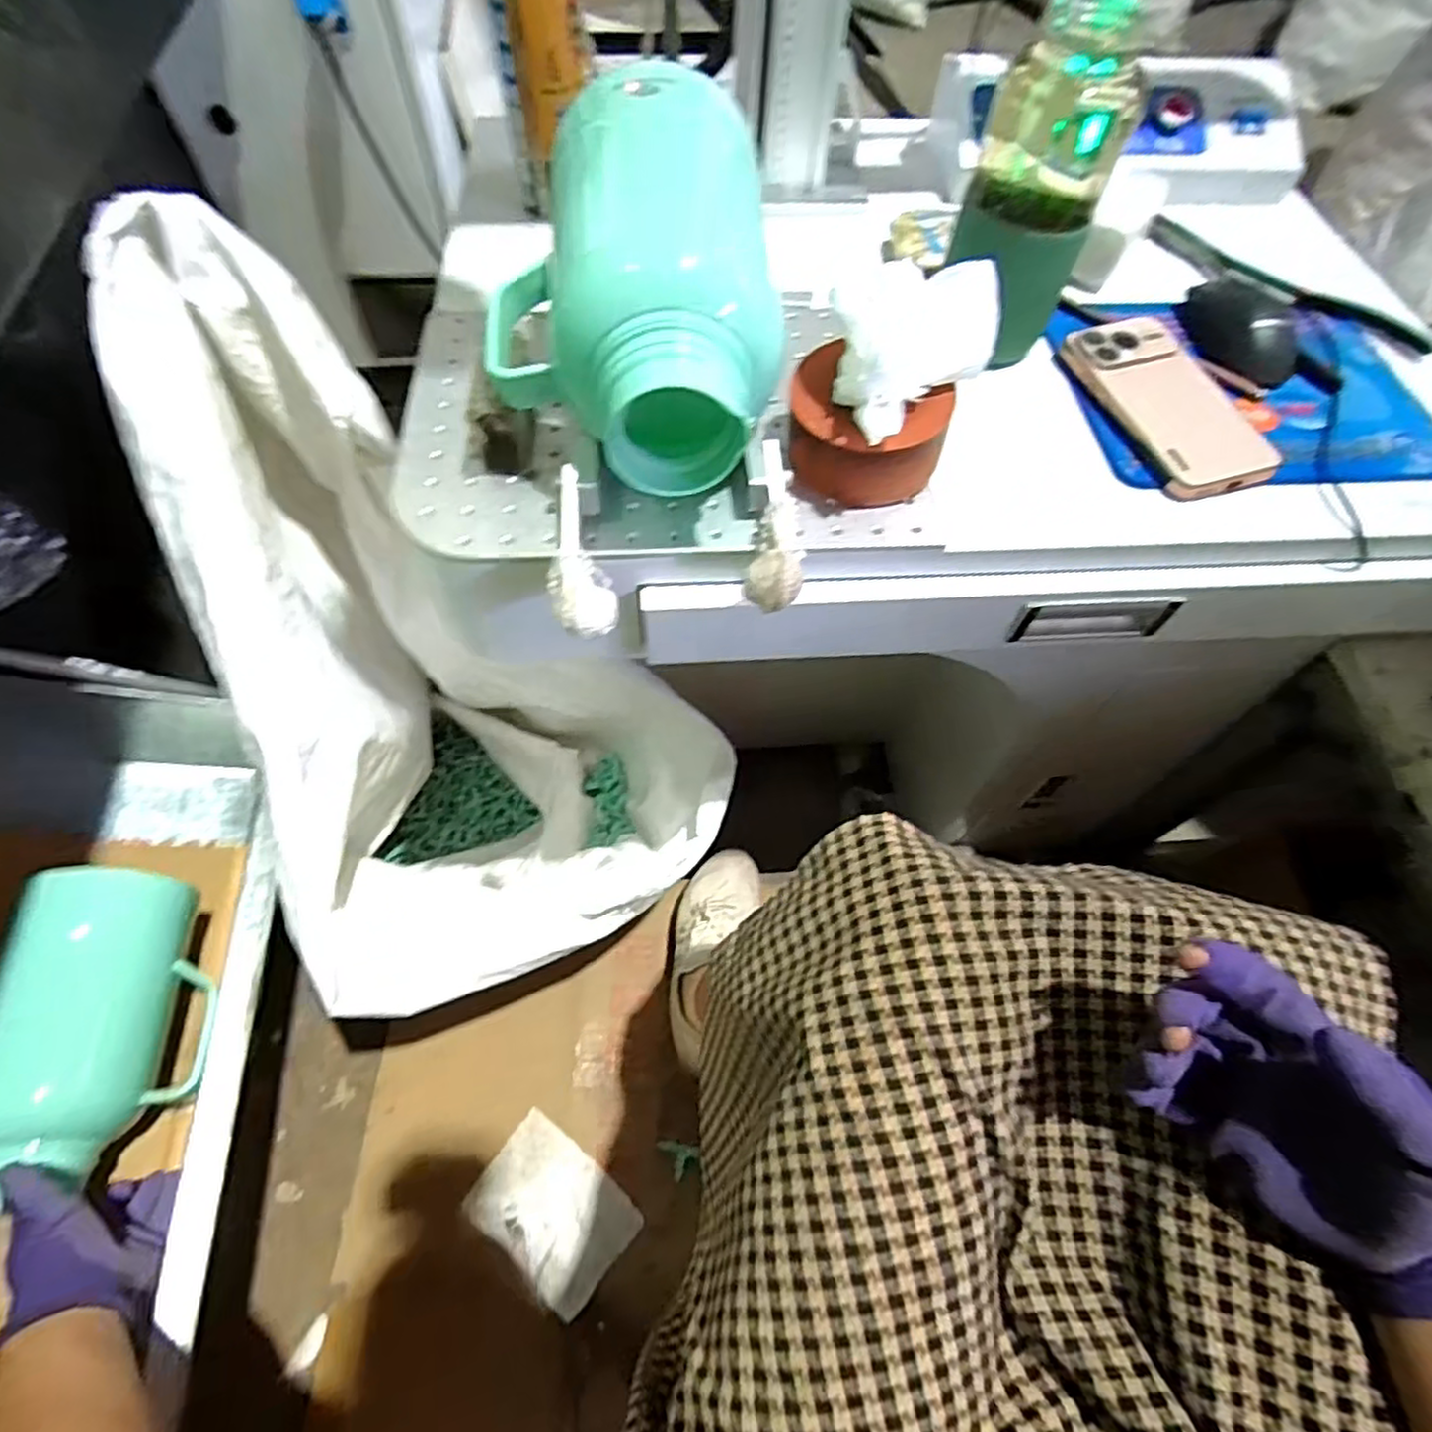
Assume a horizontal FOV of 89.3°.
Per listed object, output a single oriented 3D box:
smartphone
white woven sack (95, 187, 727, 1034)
[{"bbox_3d":[0.319,-0.224,0.514,0.087,0.014,0.168,-21,67,-7],"label":"smartphone"},{"bbox_3d":[-0.282,-0.061,0.798,0.396,0.609,0.655,-22,64,-15],"label":"white woven sack"}]

